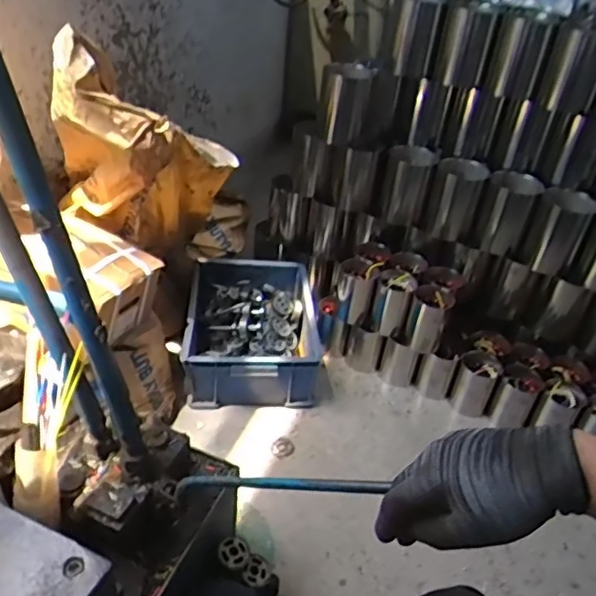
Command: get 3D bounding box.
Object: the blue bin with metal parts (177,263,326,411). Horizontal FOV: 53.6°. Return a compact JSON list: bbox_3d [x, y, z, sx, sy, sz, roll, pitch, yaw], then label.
[{"bbox_3d":[-0.115,0.077,1.439,0.300,0.158,0.390,2,36,-8],"label":"blue bin with metal parts"}]

